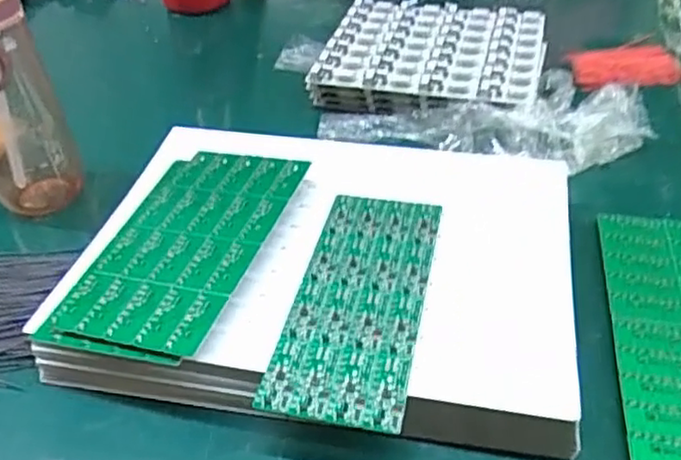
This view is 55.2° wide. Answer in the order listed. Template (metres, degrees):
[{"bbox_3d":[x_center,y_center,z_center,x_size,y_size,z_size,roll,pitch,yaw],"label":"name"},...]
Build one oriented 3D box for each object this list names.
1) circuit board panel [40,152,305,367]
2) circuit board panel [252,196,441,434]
[{"bbox_3d":[-0.105,0.007,0.440,0.106,0.011,0.189,11,44,16],"label":"circuit board panel"},{"bbox_3d":[0.014,0.040,0.412,0.080,0.005,0.186,7,44,12],"label":"circuit board panel"}]

